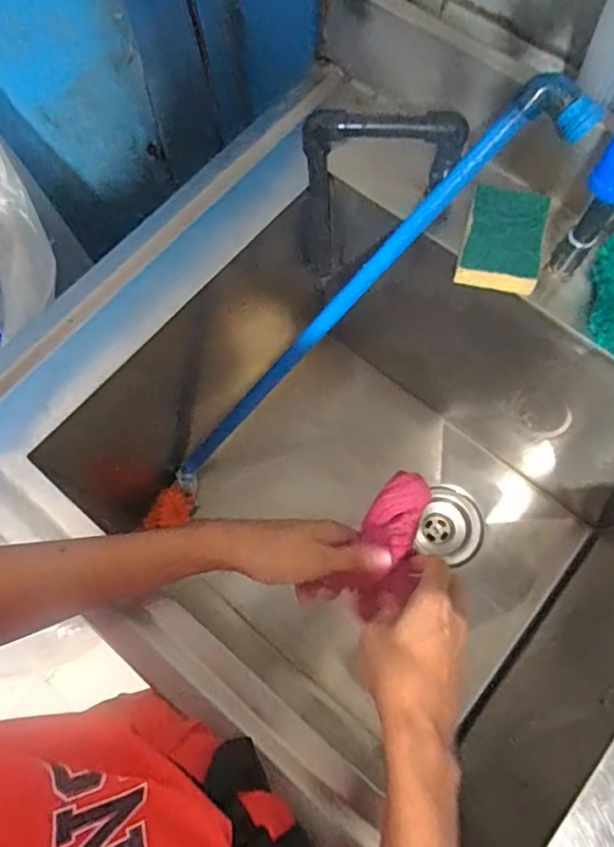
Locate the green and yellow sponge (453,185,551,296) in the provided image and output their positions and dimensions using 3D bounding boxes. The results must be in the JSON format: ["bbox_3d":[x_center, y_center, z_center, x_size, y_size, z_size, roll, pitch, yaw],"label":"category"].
[{"bbox_3d":[0.188,-0.179,0.559,0.071,0.029,0.094,13,71,5],"label":"green and yellow sponge"}]

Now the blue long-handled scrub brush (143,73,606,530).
[{"bbox_3d":[0.013,-0.089,0.664,0.677,0.059,0.061,-43,70,33],"label":"blue long-handled scrub brush"}]

